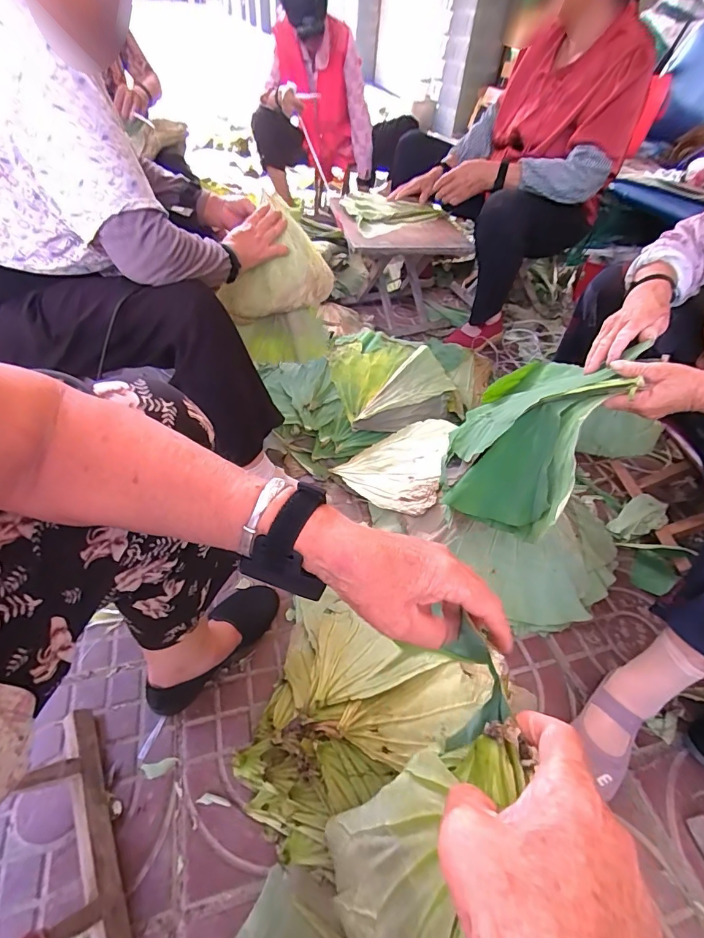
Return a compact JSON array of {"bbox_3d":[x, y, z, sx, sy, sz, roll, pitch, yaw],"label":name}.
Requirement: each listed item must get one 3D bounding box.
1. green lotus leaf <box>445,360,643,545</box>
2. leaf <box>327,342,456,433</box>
[{"bbox_3d":[0.260,-0.048,0.671,0.206,0.226,0.192,35,53,25],"label":"green lotus leaf"},{"bbox_3d":[0.099,-0.214,1.069,0.262,0.090,0.256,-11,48,-16],"label":"leaf"}]

